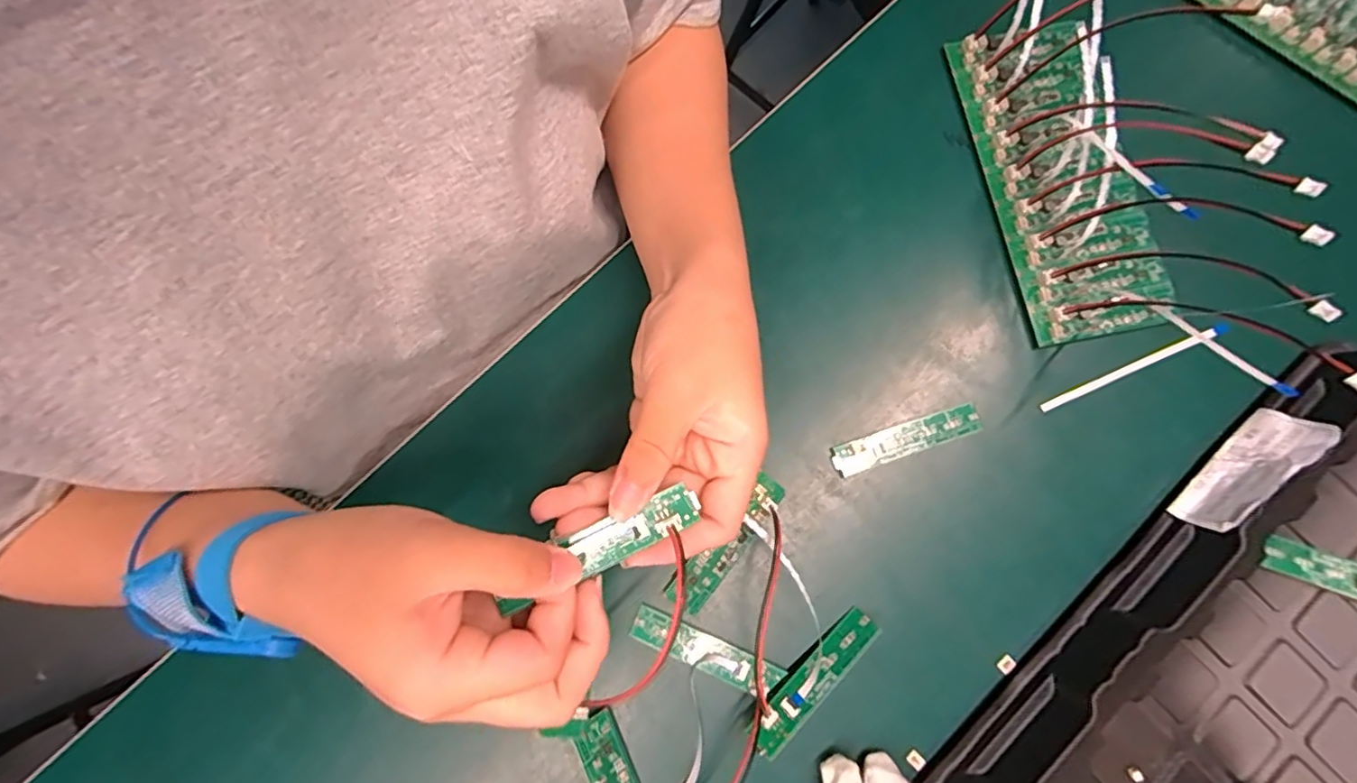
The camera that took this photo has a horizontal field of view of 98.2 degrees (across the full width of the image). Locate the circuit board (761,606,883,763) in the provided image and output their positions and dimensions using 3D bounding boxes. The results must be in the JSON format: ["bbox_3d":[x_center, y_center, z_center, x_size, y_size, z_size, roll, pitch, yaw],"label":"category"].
[{"bbox_3d":[0.066,0.141,0.291,0.082,0.009,0.020,-40,57,-18],"label":"circuit board"}]

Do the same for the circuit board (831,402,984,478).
[{"bbox_3d":[0.125,0.026,0.324,0.082,0.004,0.018,-19,78,-3],"label":"circuit board"}]

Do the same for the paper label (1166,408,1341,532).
[{"bbox_3d":[0.291,0.040,0.301,0.075,0.034,0.007,-41,108,-2],"label":"paper label"}]

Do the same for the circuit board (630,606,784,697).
[{"bbox_3d":[0.013,0.135,0.304,0.079,0.004,0.019,23,80,6],"label":"circuit board"}]

